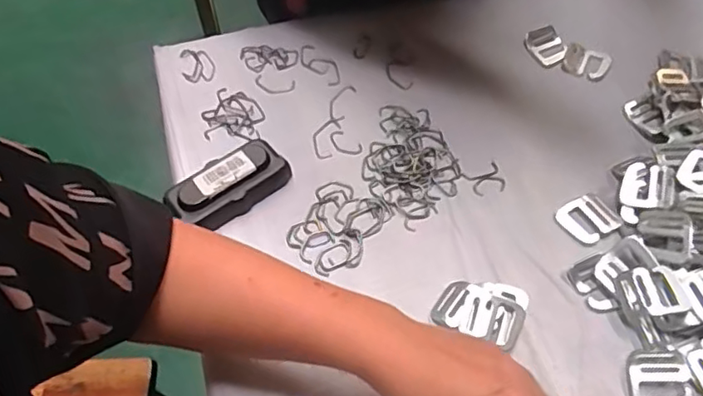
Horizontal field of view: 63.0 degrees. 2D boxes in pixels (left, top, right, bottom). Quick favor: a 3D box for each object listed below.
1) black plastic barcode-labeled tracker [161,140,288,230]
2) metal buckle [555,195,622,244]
[{"bbox_3d":[-0.103,-0.011,0.485,0.100,0.026,0.046,-35,64,-21],"label":"black plastic barcode-labeled tracker"},{"bbox_3d":[0.199,0.017,0.482,0.041,0.005,0.038,-26,61,-17],"label":"metal buckle"}]

